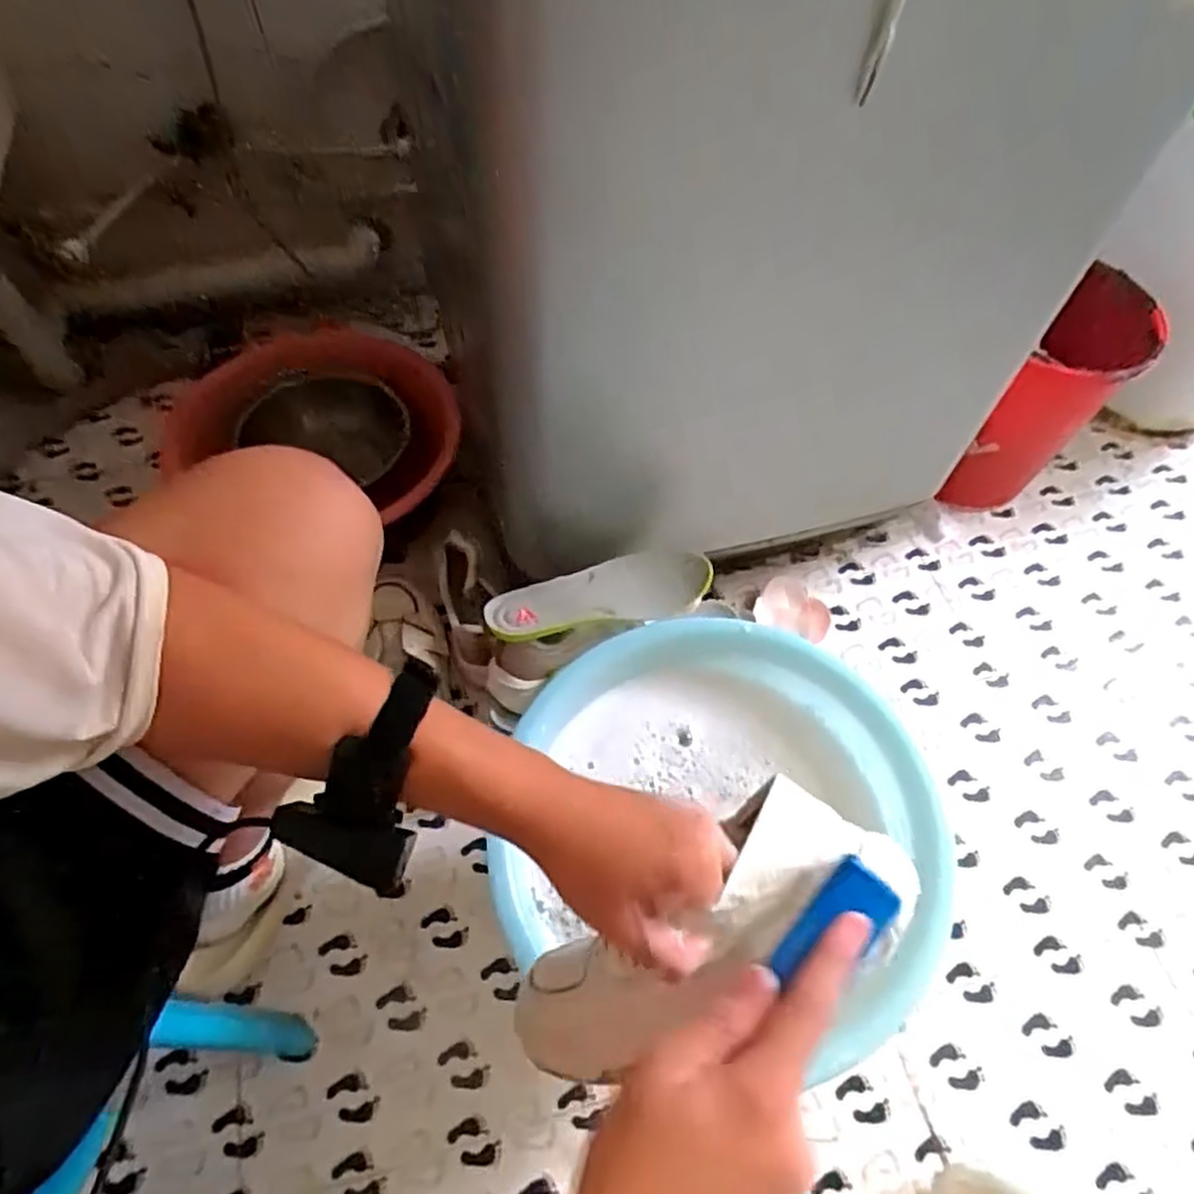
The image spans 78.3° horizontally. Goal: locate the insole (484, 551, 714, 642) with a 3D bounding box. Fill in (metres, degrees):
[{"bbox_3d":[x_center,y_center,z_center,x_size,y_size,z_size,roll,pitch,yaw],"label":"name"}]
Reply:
[{"bbox_3d":[0.002,-0.004,0.730,0.220,0.025,0.079,-10,61,-7],"label":"insole"}]

